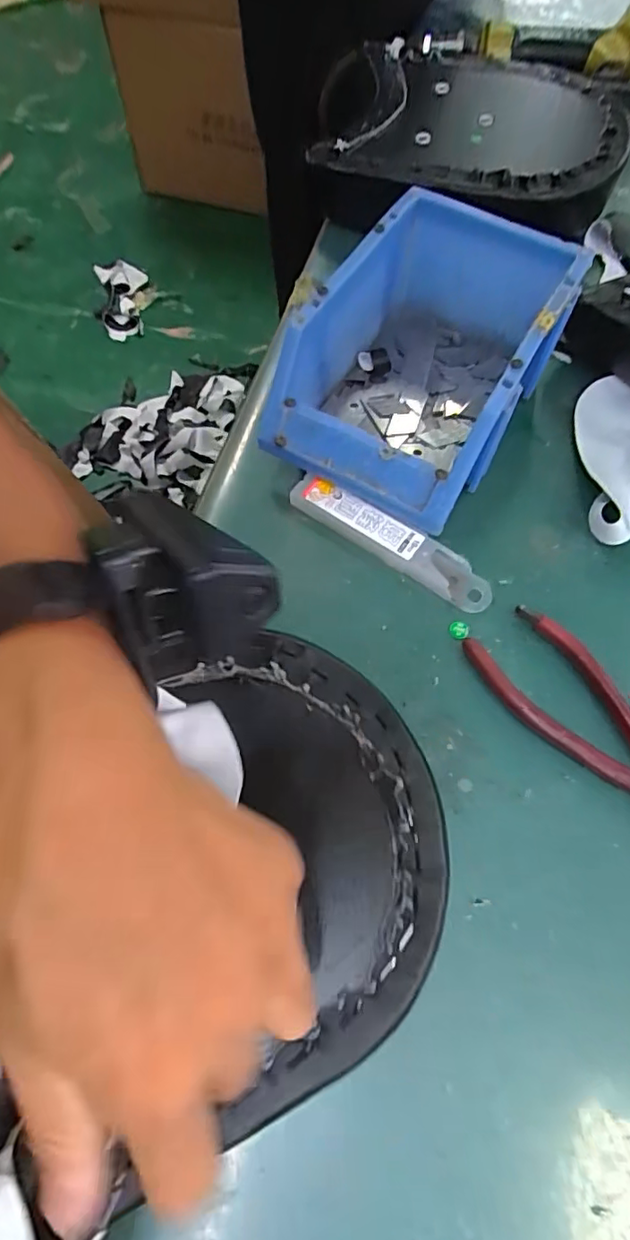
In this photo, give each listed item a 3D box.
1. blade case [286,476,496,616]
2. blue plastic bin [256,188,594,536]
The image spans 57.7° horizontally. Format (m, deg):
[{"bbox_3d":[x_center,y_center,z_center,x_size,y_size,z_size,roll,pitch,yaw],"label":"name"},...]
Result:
[{"bbox_3d":[0.042,-0.046,0.327,0.127,0.018,0.024,32,69,12],"label":"blade case"},{"bbox_3d":[0.064,-0.153,0.341,0.125,0.075,0.184,28,69,12],"label":"blue plastic bin"}]

